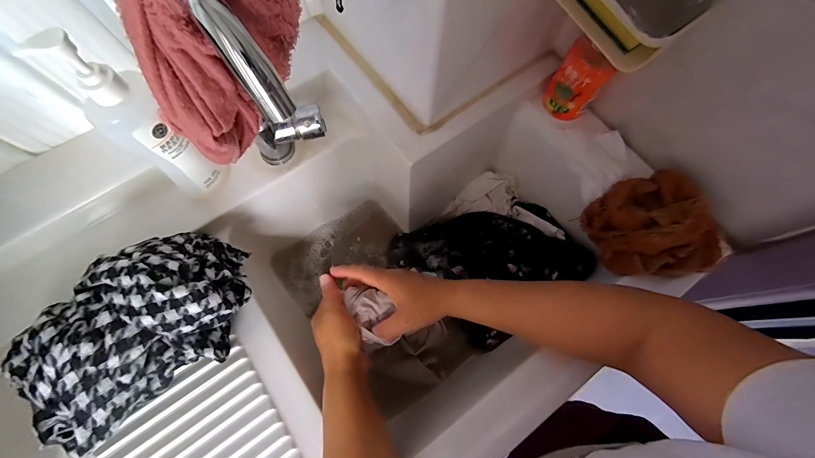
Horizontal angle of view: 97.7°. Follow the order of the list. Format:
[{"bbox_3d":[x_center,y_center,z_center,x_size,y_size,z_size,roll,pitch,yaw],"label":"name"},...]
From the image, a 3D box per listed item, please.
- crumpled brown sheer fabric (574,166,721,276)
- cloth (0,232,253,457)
[{"bbox_3d":[0.307,-0.003,0.441,0.119,0.076,0.121,0,72,-1],"label":"crumpled brown sheer fabric"},{"bbox_3d":[-0.288,0.104,0.387,0.217,0.094,0.156,-36,76,-12],"label":"cloth"}]

